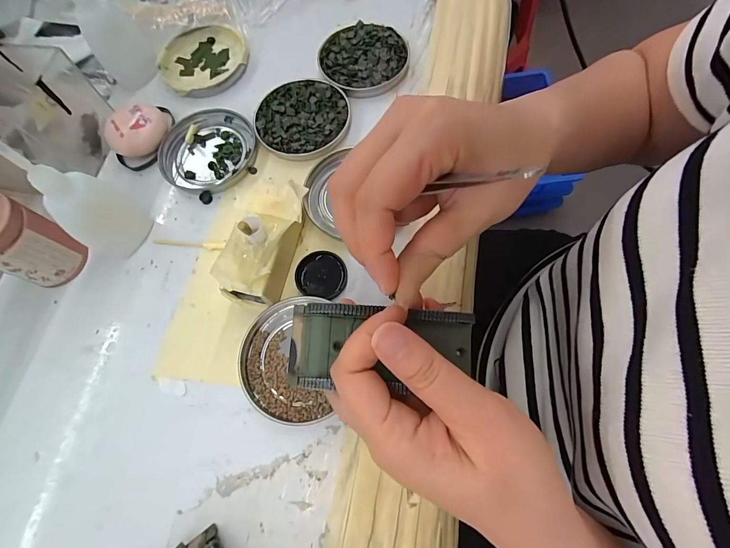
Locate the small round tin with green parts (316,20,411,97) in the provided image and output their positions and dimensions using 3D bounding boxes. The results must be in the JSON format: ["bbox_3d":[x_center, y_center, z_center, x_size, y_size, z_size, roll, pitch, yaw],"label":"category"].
[{"bbox_3d":[-0.002,-0.189,0.328,0.077,0.010,0.076,-2,69,5],"label":"small round tin with green parts"}]

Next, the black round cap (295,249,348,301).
[{"bbox_3d":[-0.031,0.000,0.266,0.036,0.006,0.031,11,70,5],"label":"black round cap"}]

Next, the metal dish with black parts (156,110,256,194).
[{"bbox_3d":[-0.131,-0.102,0.313,0.074,0.012,0.076,-2,69,5],"label":"metal dish with black parts"}]

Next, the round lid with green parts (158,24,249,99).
[{"bbox_3d":[-0.147,-0.196,0.347,0.079,0.014,0.077,-2,69,5],"label":"round lid with green parts"}]

